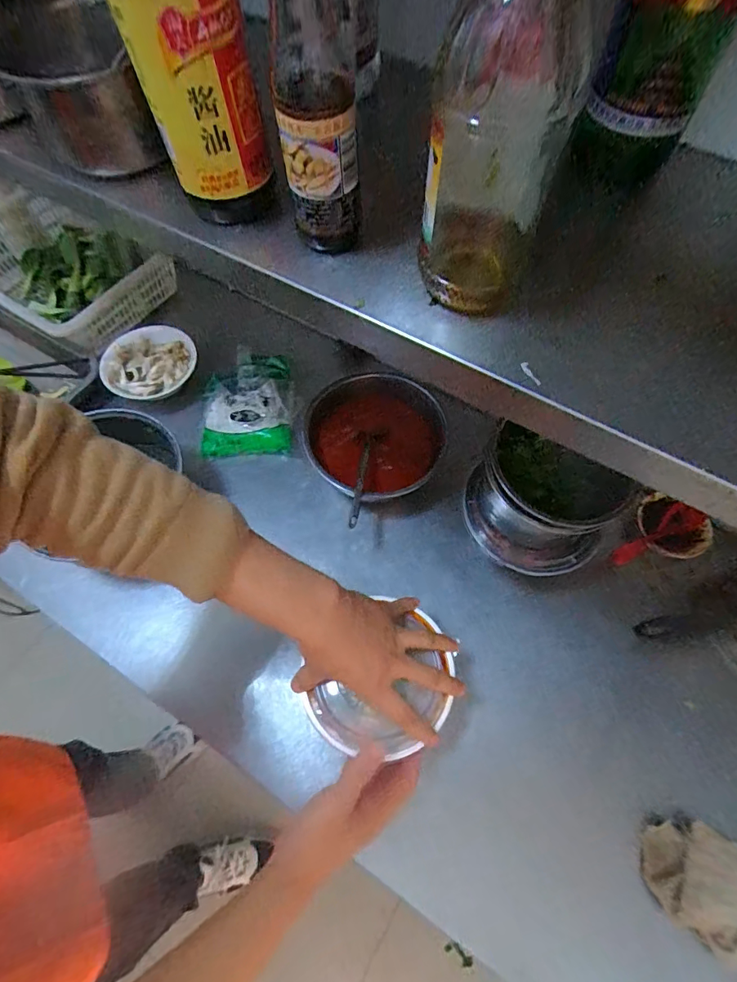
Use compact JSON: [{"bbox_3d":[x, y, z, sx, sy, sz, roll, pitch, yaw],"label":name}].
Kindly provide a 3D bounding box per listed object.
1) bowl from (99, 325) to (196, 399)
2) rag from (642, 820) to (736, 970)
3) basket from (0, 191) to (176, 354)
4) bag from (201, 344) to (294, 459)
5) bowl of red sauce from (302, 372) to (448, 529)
[{"bbox_3d":[-0.350,-0.204,0.751,0.132,0.043,0.136,0,63,0],"label":"bowl"},{"bbox_3d":[0.341,0.392,0.460,0.131,0.051,0.097,33,68,16],"label":"rag"},{"bbox_3d":[-0.559,-0.383,0.801,0.412,0.110,0.208,31,67,14],"label":"basket"},{"bbox_3d":[-0.193,-0.135,0.732,0.148,0.049,0.168,0,63,0],"label":"bag"},{"bbox_3d":[0.015,-0.070,0.678,0.188,0.076,0.198,0,63,0],"label":"bowl of red sauce"}]

